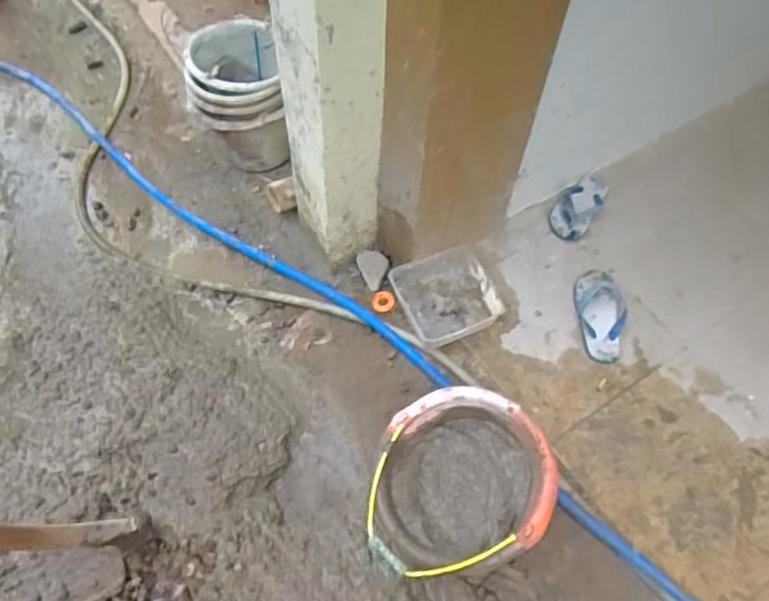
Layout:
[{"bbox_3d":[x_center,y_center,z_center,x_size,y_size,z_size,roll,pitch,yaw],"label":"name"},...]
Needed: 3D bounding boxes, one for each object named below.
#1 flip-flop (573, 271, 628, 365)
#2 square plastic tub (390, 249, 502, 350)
[{"bbox_3d":[0.486,0.027,1.344,0.110,0.037,0.235,8,57,2],"label":"flip-flop"},{"bbox_3d":[0.155,-0.009,1.354,0.219,0.070,0.211,-20,60,-16],"label":"square plastic tub"}]

